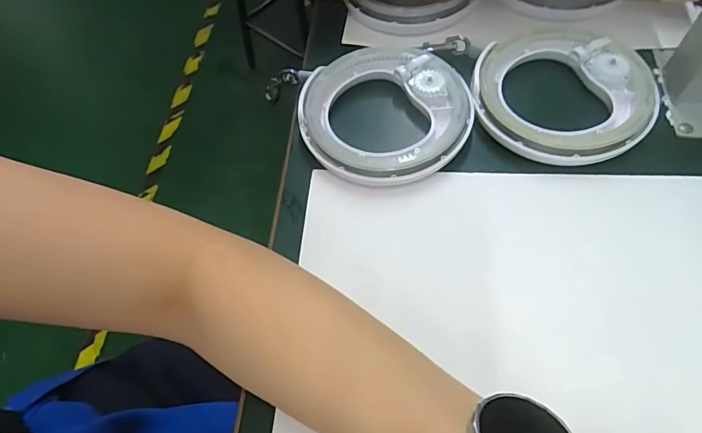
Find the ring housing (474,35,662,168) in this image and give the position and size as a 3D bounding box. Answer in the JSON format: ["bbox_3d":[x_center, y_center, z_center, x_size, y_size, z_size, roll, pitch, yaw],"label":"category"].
[{"bbox_3d":[0.159,-0.095,0.346,0.126,0.022,0.117,-1,58,2],"label":"ring housing"}]

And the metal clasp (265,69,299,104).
[{"bbox_3d":[-0.063,-0.116,0.404,0.016,0.061,0.008,37,64,-21],"label":"metal clasp"}]

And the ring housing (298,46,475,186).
[{"bbox_3d":[0.026,-0.080,0.357,0.125,0.027,0.122,-1,58,2],"label":"ring housing"}]

